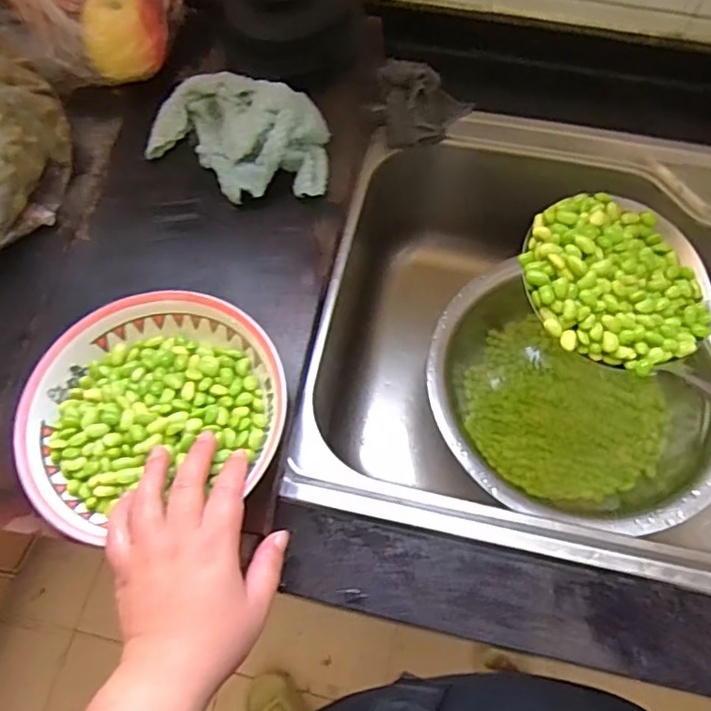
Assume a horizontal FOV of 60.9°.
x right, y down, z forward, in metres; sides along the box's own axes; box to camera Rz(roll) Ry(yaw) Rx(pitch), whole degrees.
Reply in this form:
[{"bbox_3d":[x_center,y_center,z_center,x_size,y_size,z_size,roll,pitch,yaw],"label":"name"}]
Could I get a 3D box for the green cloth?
[{"bbox_3d":[-0.109,-0.204,0.553,0.166,0.048,0.113,4,66,2],"label":"green cloth"}]

